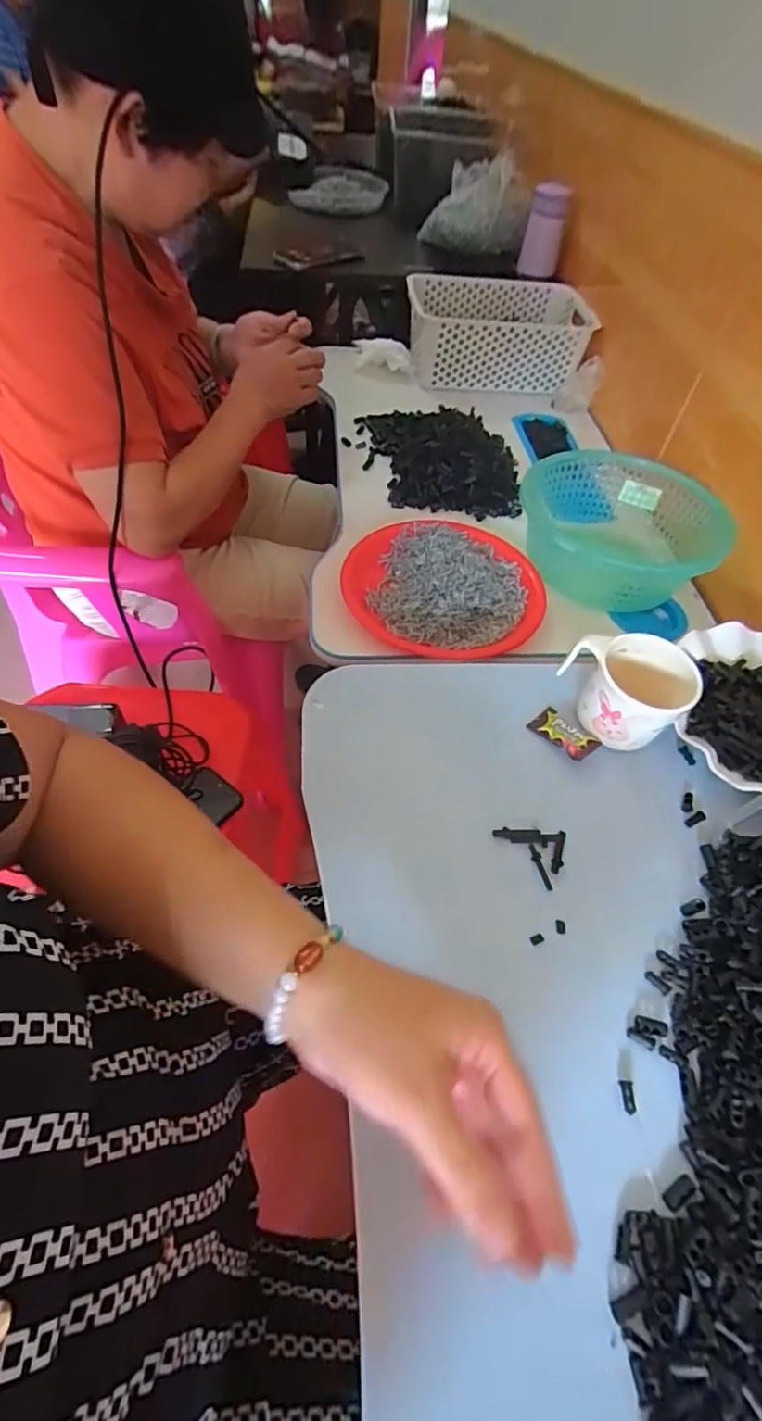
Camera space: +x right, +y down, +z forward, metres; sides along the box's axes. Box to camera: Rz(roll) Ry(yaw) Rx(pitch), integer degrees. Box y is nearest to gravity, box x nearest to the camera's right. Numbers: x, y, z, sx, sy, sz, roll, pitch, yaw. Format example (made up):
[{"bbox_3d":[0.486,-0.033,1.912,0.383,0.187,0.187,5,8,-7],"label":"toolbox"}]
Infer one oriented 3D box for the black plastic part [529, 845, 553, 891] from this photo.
[{"bbox_3d":[0.115,0.113,0.410,0.007,0.004,0.033,-10,55,-12],"label":"black plastic part"}]

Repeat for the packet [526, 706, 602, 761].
[{"bbox_3d":[0.150,0.020,0.469,0.028,0.019,0.053,-32,62,-25],"label":"packet"}]

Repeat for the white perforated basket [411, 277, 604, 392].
[{"bbox_3d":[0.194,-0.651,0.984,0.284,0.104,0.222,-5,54,-8],"label":"white perforated basket"}]

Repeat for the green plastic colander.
[{"bbox_3d":[0.282,-0.220,0.693,0.200,0.104,0.196,8,53,1],"label":"green plastic colander"}]

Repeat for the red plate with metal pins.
[{"bbox_3d":[0.070,-0.145,0.657,0.225,0.035,0.226,3,53,-2],"label":"red plate with metal pins"}]

